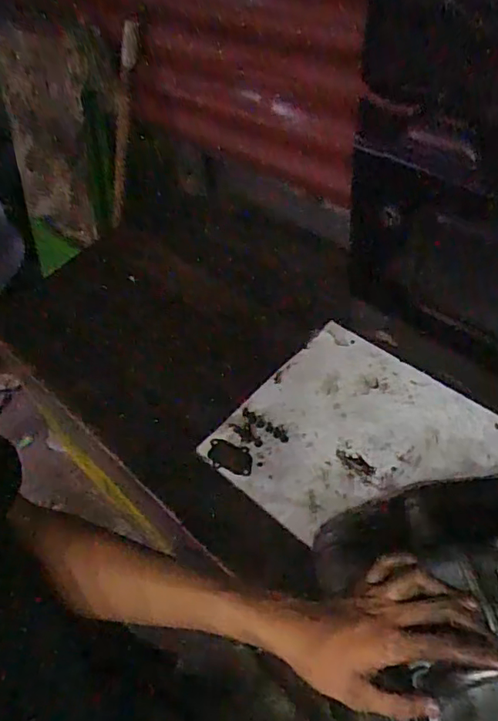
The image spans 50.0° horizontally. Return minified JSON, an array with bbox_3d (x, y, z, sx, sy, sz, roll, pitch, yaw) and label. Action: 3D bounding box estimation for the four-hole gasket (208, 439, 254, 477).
[{"bbox_3d":[-0.030,0.153,0.842,0.072,0.005,0.045,13,61,11],"label":"four-hole gasket"}]

